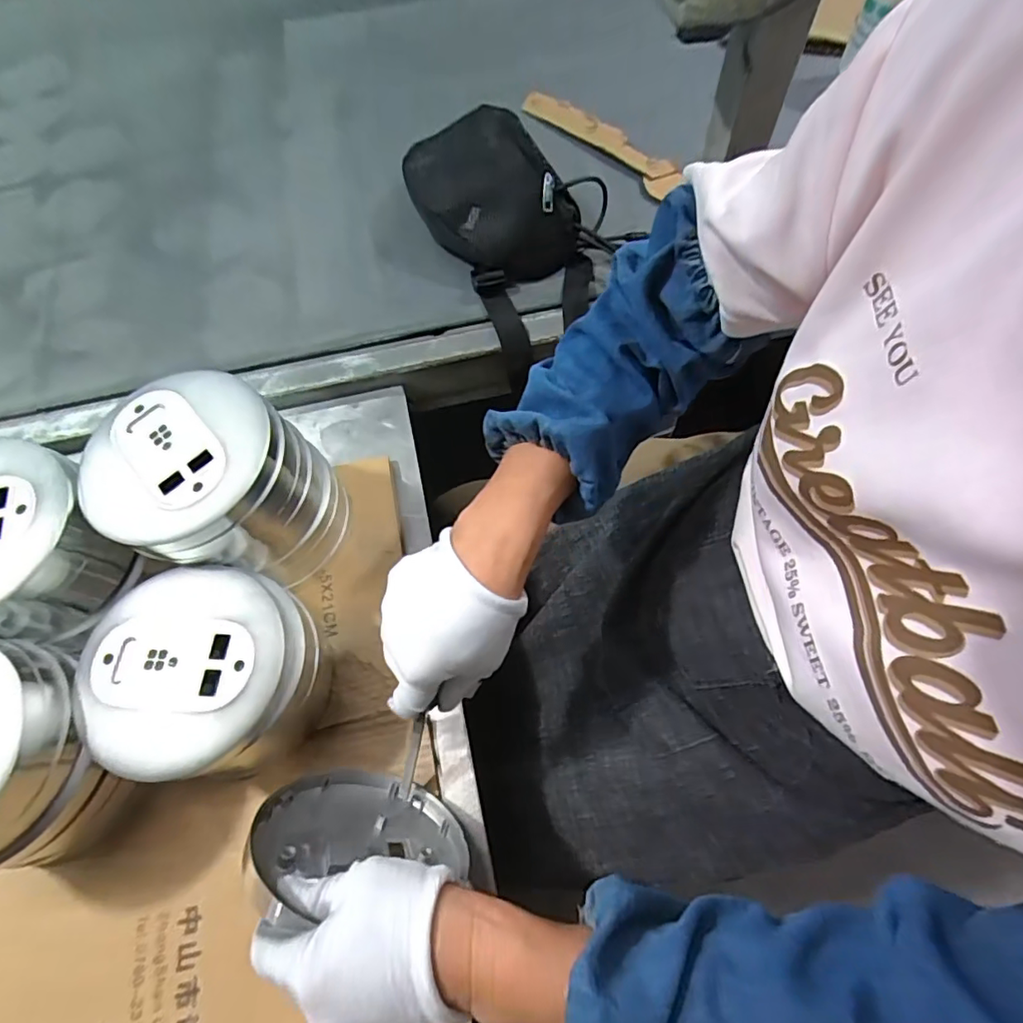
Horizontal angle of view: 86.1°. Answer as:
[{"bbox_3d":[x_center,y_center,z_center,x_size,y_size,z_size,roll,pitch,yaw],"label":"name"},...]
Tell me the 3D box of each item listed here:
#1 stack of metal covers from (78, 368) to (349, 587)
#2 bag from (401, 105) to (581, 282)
[{"bbox_3d":[-0.221,-0.013,0.427,0.126,0.144,0.134,19,66,12],"label":"stack of metal covers"},{"bbox_3d":[-0.029,-0.322,0.561,0.176,0.125,0.085,28,68,15],"label":"bag"}]

